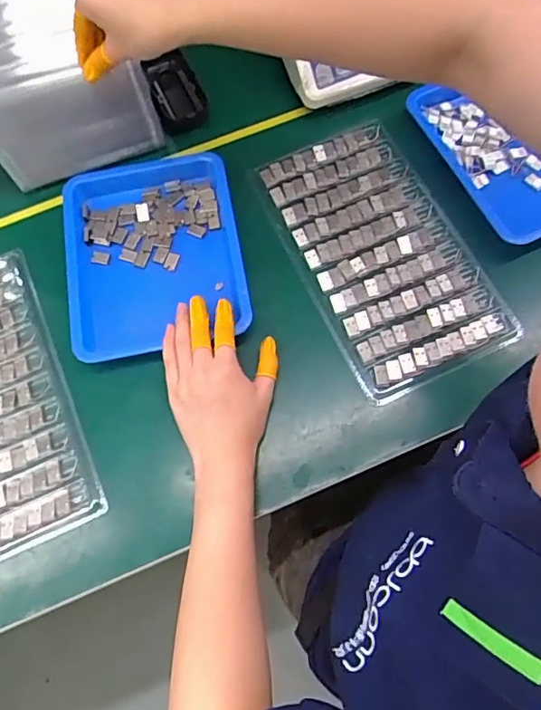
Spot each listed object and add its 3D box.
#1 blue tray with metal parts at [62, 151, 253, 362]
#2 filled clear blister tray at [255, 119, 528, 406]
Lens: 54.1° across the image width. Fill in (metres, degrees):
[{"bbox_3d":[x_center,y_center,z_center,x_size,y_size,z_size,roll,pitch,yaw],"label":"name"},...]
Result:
[{"bbox_3d":[-0.121,-0.108,0.541,0.174,0.033,0.214,-13,70,-4],"label":"blue tray with metal parts"},{"bbox_3d":[0.107,-0.107,0.541,0.149,0.016,0.288,-23,71,-6],"label":"filled clear blister tray"}]

